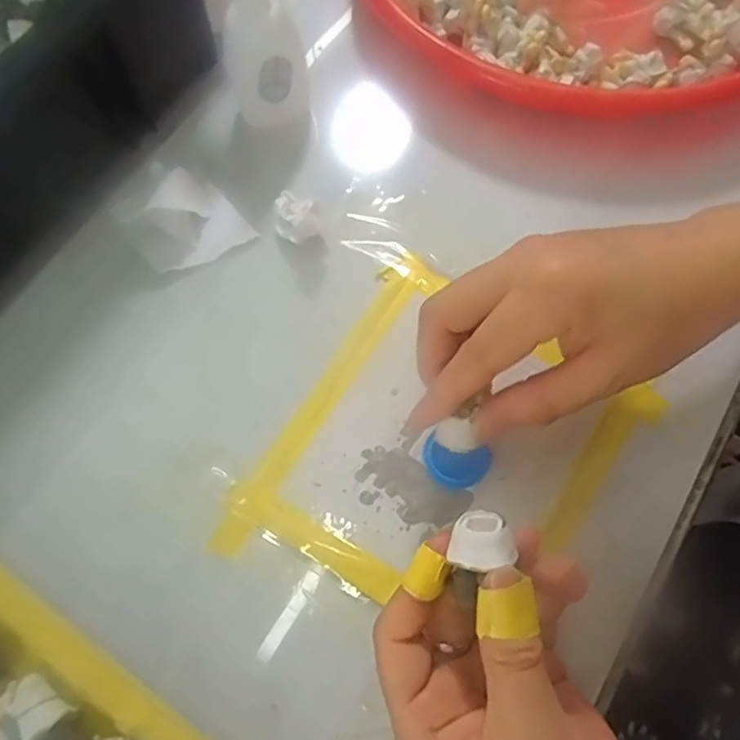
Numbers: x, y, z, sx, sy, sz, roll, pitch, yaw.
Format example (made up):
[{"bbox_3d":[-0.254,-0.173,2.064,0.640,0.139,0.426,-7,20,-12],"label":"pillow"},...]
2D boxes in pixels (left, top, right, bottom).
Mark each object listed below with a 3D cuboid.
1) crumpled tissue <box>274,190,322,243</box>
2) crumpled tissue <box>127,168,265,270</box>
[{"bbox_3d":[-0.037,-0.079,0.331,0.023,0.016,0.025,-6,70,-2],"label":"crumpled tissue"},{"bbox_3d":[-0.096,-0.077,0.331,0.053,0.018,0.049,-42,74,-14],"label":"crumpled tissue"}]

